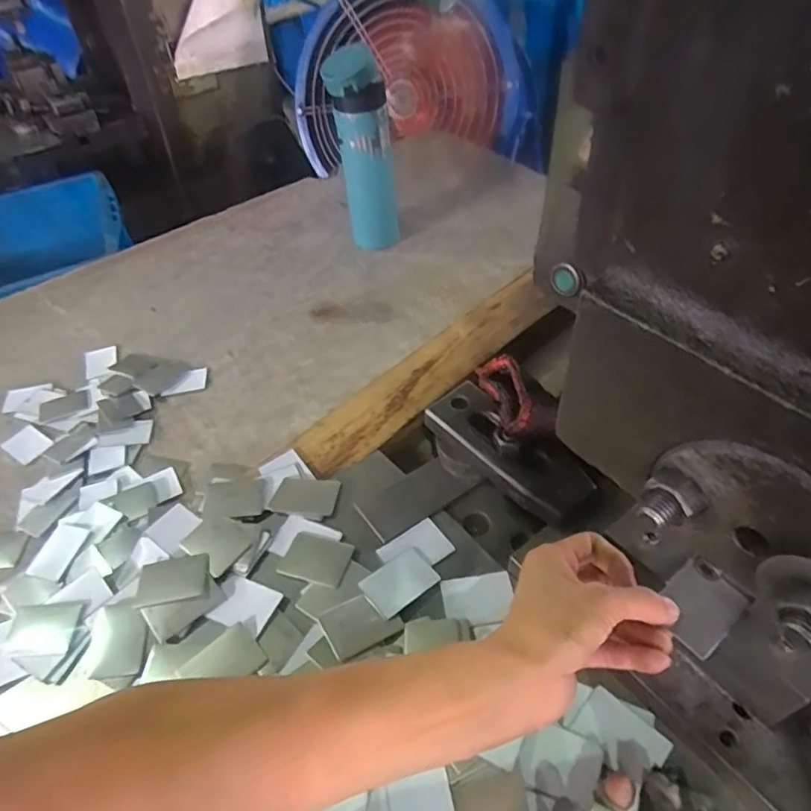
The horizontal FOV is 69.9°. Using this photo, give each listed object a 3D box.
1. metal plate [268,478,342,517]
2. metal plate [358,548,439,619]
[{"bbox_3d":[-0.080,0.073,0.465,0.051,0.004,0.035,5,47,10],"label":"metal plate"},{"bbox_3d":[-0.003,0.122,0.403,0.049,0.004,0.034,-26,48,-28],"label":"metal plate"}]

